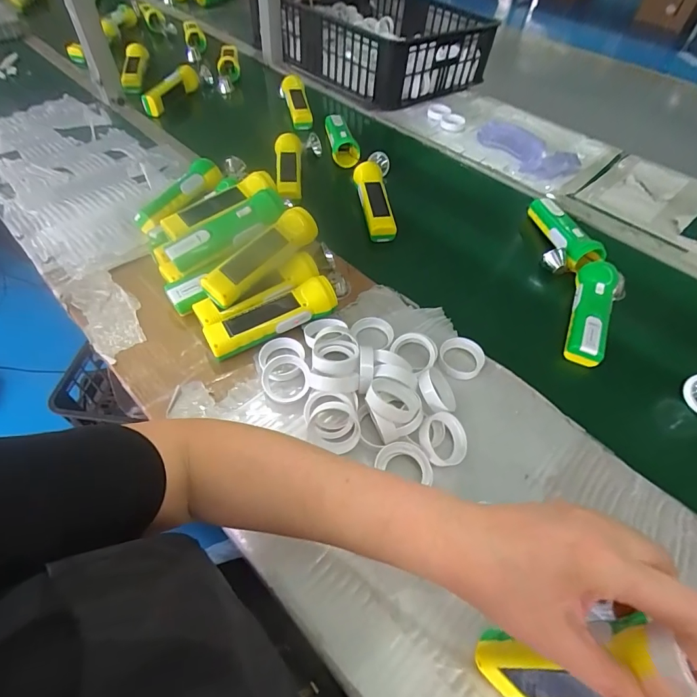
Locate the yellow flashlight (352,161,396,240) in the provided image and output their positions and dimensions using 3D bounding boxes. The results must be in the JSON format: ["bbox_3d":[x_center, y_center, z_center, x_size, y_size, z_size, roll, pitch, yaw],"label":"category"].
[{"bbox_3d":[0.043,-0.250,0.667,0.047,0.049,0.165,-5,53,-8],"label":"yellow flashlight"}]

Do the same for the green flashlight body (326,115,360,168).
[{"bbox_3d":[-0.015,-0.429,0.806,0.055,0.041,0.158,-4,53,-8],"label":"green flashlight body"}]

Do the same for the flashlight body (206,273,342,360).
[{"bbox_3d":[-0.093,-0.038,0.488,0.159,0.046,0.039,-23,57,-20],"label":"flashlight body"}]

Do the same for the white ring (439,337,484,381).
[{"bbox_3d":[0.138,0.011,0.482,0.051,0.016,0.055,2,52,-3],"label":"white ring"}]

